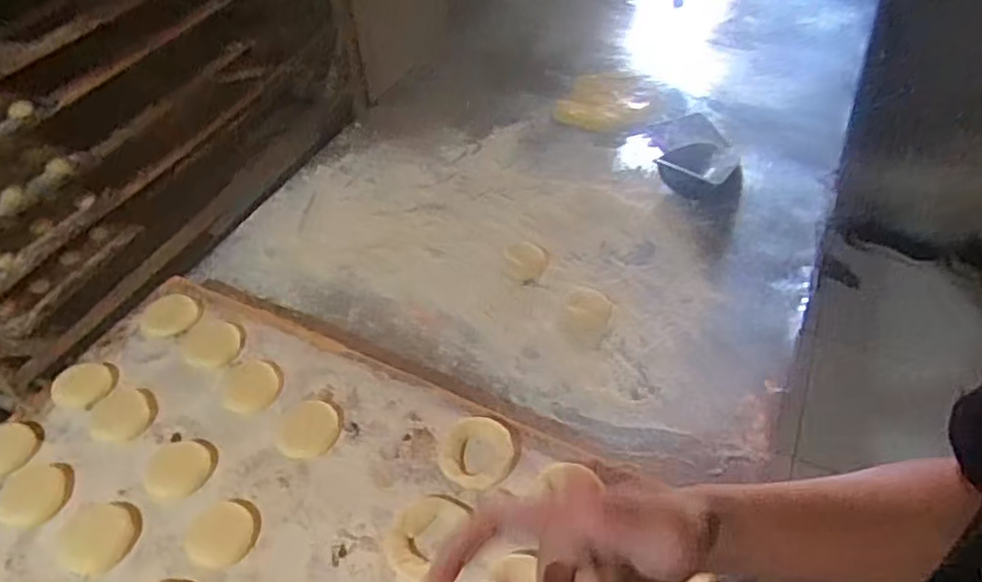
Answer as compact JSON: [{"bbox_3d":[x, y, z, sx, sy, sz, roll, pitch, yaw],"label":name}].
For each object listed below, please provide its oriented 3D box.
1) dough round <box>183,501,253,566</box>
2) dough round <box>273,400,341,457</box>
[{"bbox_3d":[-0.205,0.183,0.487,0.053,0.004,0.047,14,51,16],"label":"dough round"},{"bbox_3d":[-0.157,0.116,0.546,0.052,0.004,0.054,-2,48,2],"label":"dough round"}]

